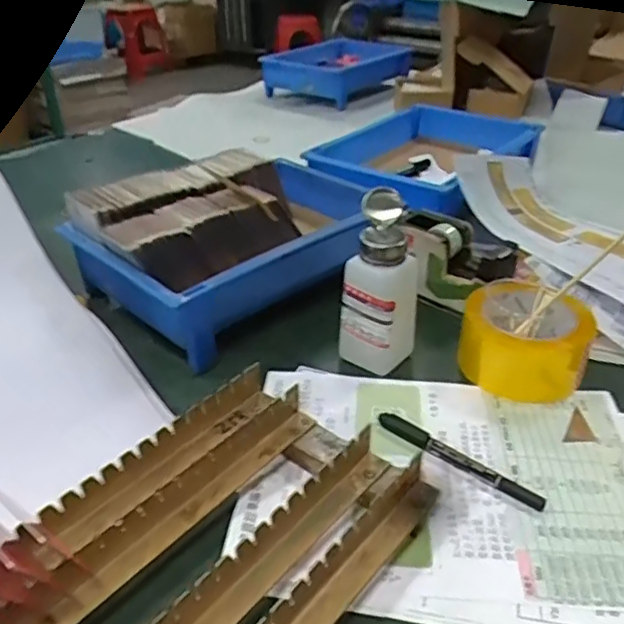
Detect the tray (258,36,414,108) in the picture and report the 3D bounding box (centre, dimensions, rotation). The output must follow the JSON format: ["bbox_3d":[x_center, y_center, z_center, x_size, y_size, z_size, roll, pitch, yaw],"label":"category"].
[{"bbox_3d":[0.064,-0.512,1.341,0.217,0.088,0.319,24,40,31],"label":"tray"}]

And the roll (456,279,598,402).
[{"bbox_3d":[0.189,0.020,0.567,0.106,0.069,0.106,1,33,-1],"label":"roll"}]

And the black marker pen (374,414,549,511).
[{"bbox_3d":[0.108,0.108,0.477,0.136,0.008,0.013,26,41,33],"label":"black marker pen"}]

